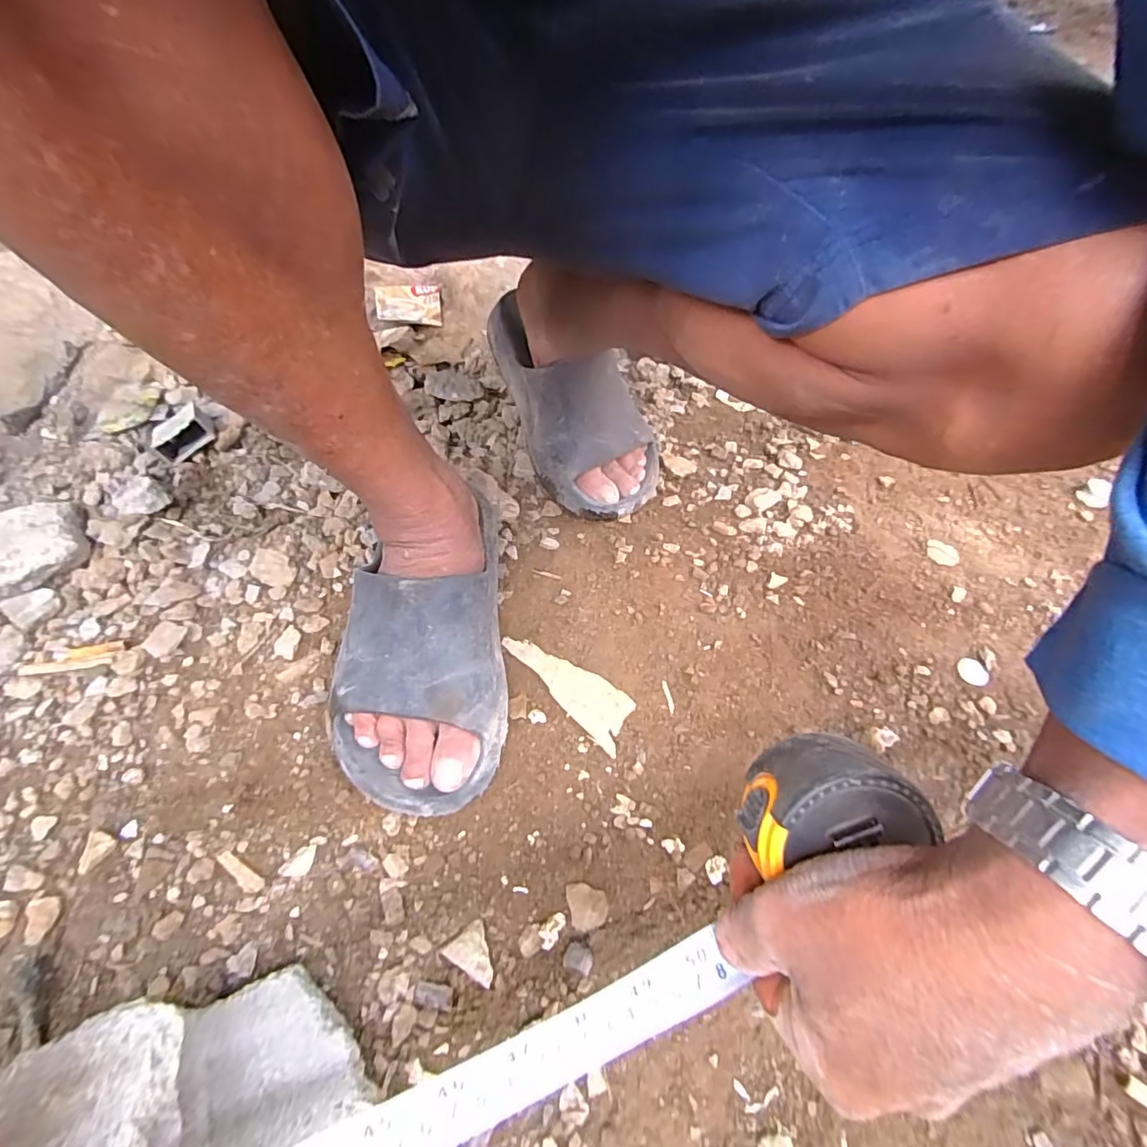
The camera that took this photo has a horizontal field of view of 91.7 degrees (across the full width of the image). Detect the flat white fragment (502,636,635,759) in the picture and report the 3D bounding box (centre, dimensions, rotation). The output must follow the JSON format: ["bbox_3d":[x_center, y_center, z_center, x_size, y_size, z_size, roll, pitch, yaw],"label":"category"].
[{"bbox_3d":[-0.002,0.079,0.413,0.038,0.005,0.113,-37,61,-27],"label":"flat white fragment"}]

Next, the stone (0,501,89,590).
[{"bbox_3d":[-0.448,-0.020,0.458,0.074,0.034,0.086,36,59,24],"label":"stone"}]

